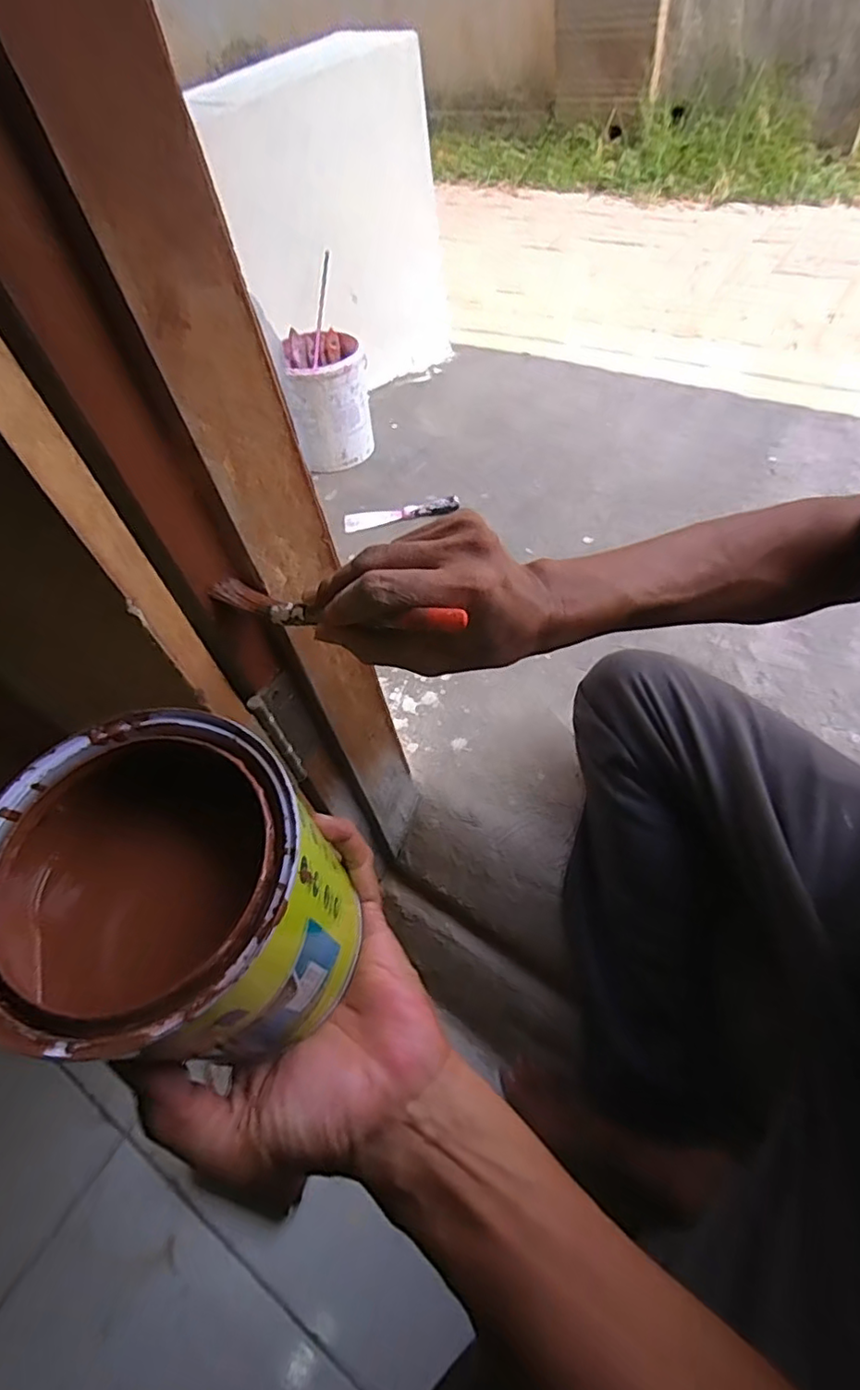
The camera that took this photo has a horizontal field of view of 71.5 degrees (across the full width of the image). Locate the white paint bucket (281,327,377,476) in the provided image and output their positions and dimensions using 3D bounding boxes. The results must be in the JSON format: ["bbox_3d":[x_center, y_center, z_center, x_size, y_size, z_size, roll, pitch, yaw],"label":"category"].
[{"bbox_3d":[-0.192,-0.565,1.156,0.152,0.185,0.174,-10,53,-1],"label":"white paint bucket"}]

